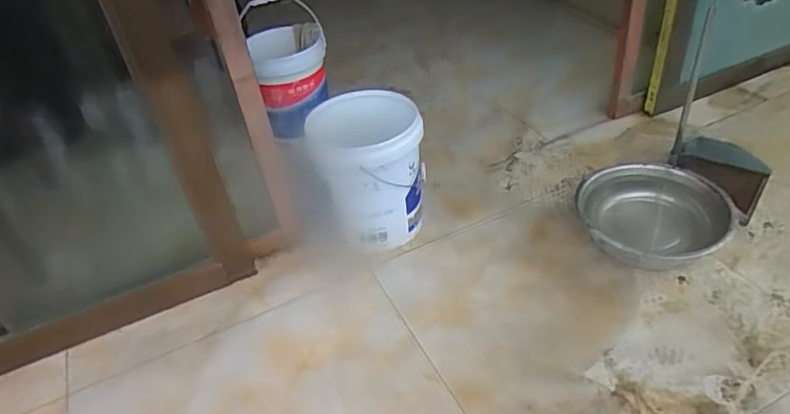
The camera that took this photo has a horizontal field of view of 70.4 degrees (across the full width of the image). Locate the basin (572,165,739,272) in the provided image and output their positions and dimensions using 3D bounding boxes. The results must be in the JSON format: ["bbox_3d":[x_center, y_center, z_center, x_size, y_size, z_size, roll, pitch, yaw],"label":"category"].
[{"bbox_3d":[0.668,0.017,1.476,0.349,0.107,0.349,-5,40,4],"label":"basin"}]

